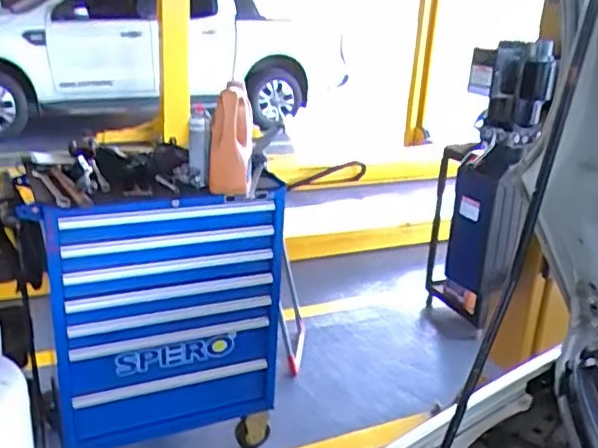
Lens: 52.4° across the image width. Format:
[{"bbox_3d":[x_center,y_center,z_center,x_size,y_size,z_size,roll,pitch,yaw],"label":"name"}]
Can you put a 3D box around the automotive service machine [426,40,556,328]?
[{"bbox_3d":[0.536,-0.097,1.782,0.232,0.831,0.204,7,20,11],"label":"automotive service machine"}]

